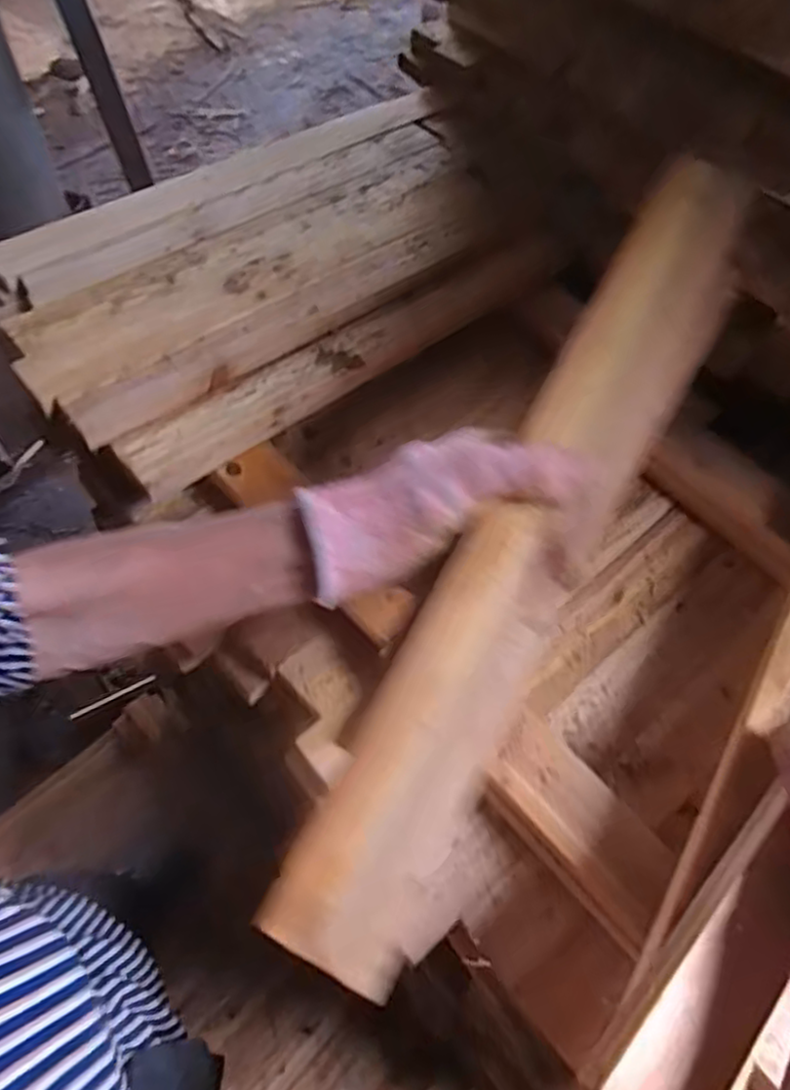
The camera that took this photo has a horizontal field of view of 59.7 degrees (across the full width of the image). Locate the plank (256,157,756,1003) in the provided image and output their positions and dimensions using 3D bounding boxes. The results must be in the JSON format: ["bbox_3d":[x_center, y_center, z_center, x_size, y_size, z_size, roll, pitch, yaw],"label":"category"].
[{"bbox_3d":[0.086,-0.026,0.349,0.070,0.016,0.464,31,70,4],"label":"plank"}]

